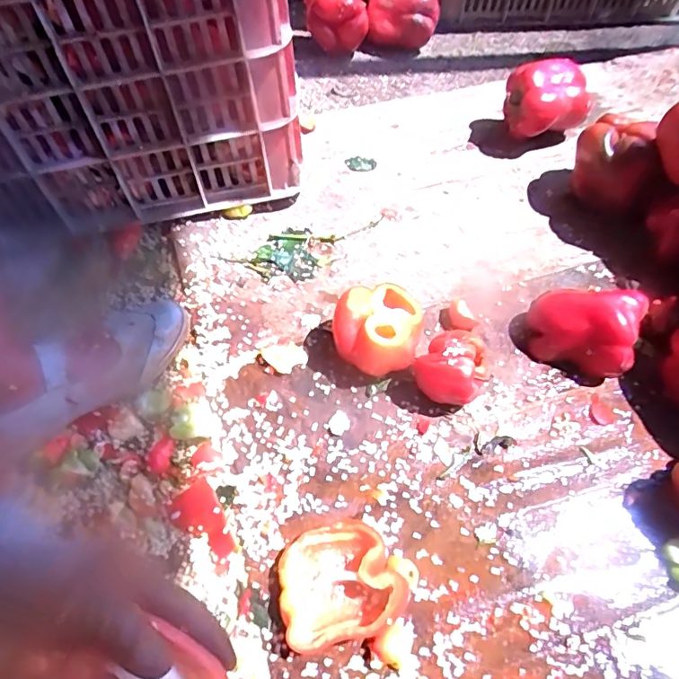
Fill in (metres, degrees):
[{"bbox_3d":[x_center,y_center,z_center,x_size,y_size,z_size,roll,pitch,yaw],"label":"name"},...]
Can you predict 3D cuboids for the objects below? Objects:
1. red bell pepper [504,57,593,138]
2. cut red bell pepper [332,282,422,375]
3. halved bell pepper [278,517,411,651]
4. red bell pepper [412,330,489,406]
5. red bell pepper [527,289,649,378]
[{"bbox_3d":[0.289,-0.325,0.722,0.115,0.093,0.106,12,58,8],"label":"red bell pepper"},{"bbox_3d":[0.037,-0.008,0.519,0.086,0.070,0.082,1,57,1],"label":"cut red bell pepper"},{"bbox_3d":[-0.001,0.188,0.402,0.089,0.048,0.085,-11,57,-7],"label":"halved bell pepper"},{"bbox_3d":[0.109,0.029,0.496,0.061,0.062,0.063,0,57,0],"label":"red bell pepper"},{"bbox_3d":[0.250,-0.015,0.525,0.107,0.068,0.084,16,58,11],"label":"red bell pepper"}]

